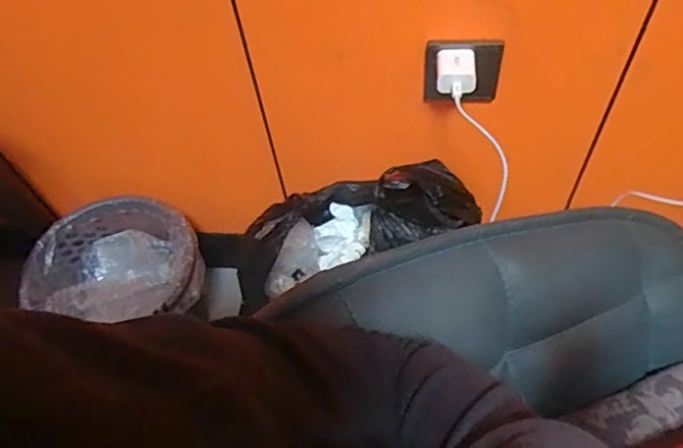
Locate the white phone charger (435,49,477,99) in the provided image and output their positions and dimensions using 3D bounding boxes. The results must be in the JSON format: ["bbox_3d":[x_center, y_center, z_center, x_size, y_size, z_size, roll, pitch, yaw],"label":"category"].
[{"bbox_3d":[0.127,-0.166,0.631,0.044,0.029,0.054,-1,57,5],"label":"white phone charger"}]

